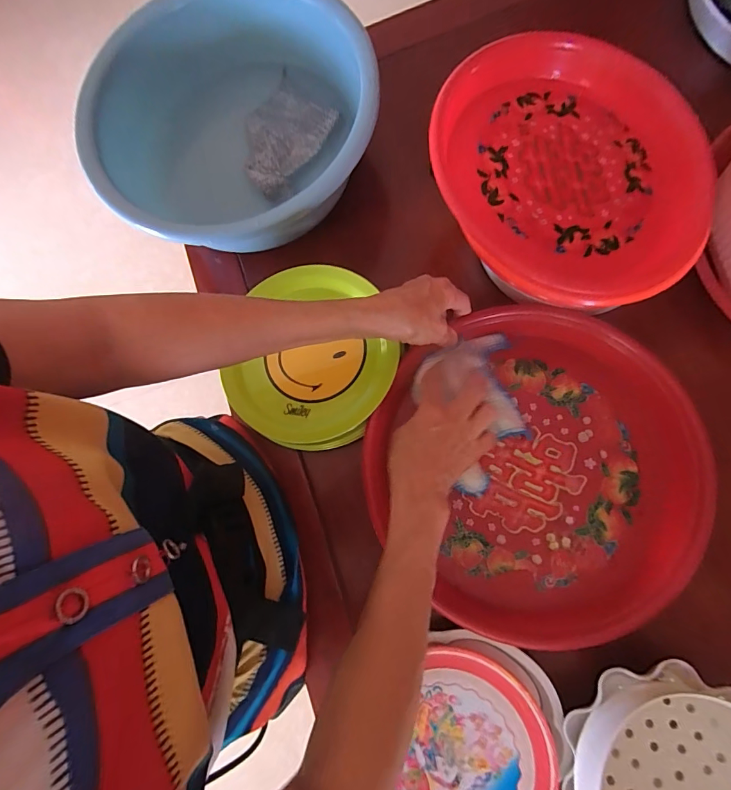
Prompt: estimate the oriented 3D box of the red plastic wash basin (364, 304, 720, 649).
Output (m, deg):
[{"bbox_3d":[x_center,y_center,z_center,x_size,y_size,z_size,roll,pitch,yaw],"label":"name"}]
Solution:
[{"bbox_3d":[0.162,0.069,0.410,0.312,0.047,0.309,0,78,0],"label":"red plastic wash basin"}]

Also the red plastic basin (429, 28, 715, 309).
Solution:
[{"bbox_3d":[0.189,-0.207,0.369,0.250,0.045,0.251,0,78,0],"label":"red plastic basin"}]

